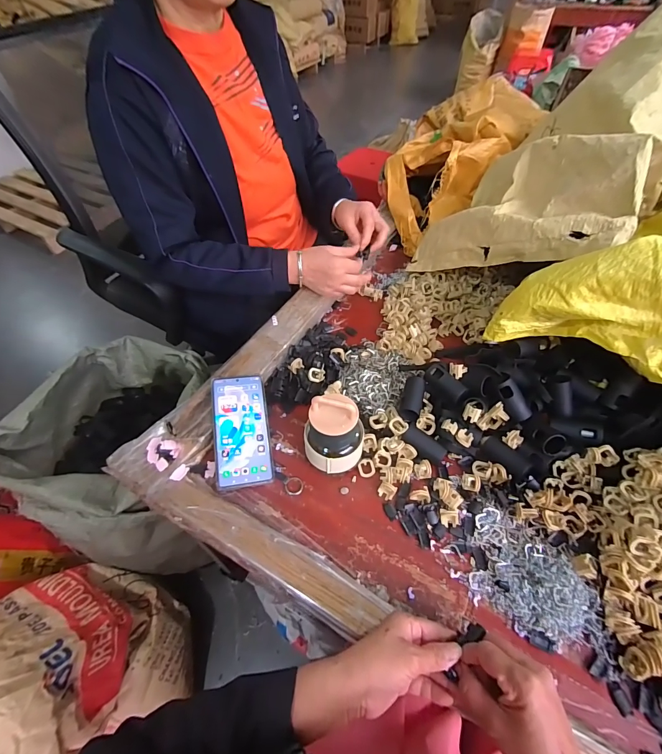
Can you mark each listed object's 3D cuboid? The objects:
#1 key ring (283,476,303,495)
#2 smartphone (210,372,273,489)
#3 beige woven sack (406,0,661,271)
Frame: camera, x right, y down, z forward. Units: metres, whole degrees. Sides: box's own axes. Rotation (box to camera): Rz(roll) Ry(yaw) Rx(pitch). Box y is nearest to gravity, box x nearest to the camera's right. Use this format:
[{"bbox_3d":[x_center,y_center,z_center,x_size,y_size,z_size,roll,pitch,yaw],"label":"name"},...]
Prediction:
[{"bbox_3d":[-0.050,0.145,0.482,0.025,0.004,0.027,-1,52,1],"label":"key ring"},{"bbox_3d":[-0.127,0.070,0.512,0.075,0.009,0.167,-4,64,-14],"label":"smartphone"},{"bbox_3d":[0.446,-0.392,0.582,0.630,0.186,0.306,-45,59,2],"label":"beige woven sack"}]

